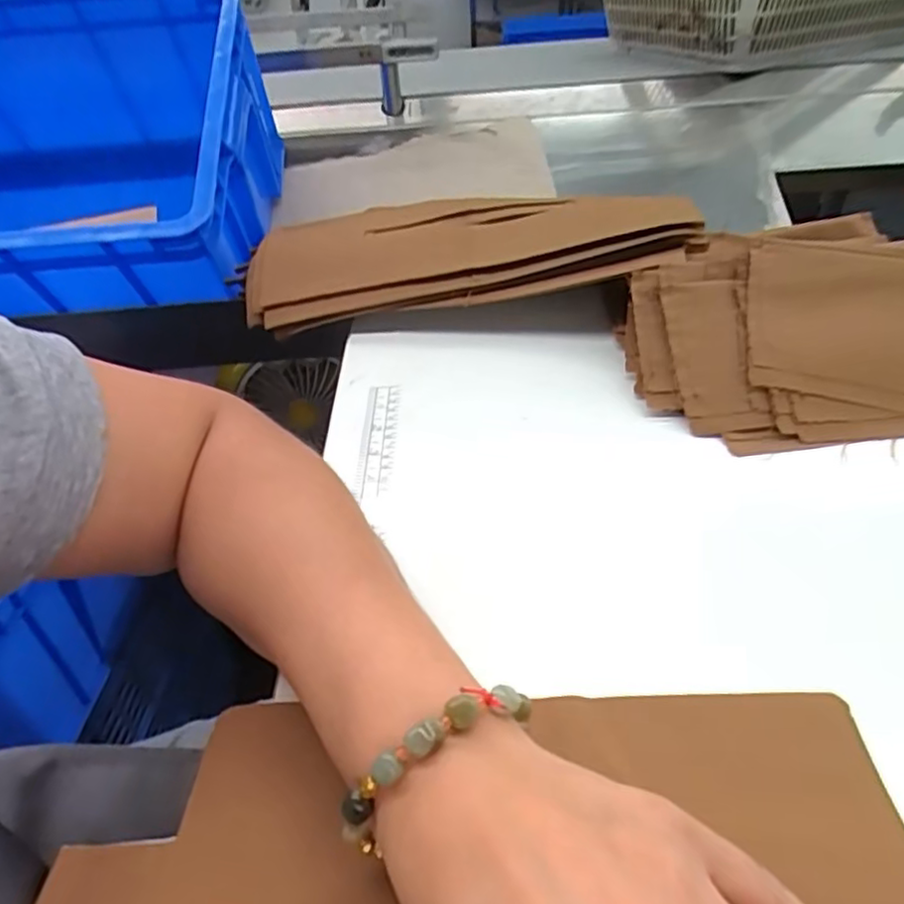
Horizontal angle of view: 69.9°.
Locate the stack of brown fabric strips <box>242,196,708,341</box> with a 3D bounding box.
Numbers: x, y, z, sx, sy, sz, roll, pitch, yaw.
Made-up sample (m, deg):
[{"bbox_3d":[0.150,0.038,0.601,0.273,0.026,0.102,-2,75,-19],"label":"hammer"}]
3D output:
[{"bbox_3d":[0.003,-0.172,0.540,0.367,0.030,0.131,-5,59,12],"label":"stack of brown fabric strips"}]

